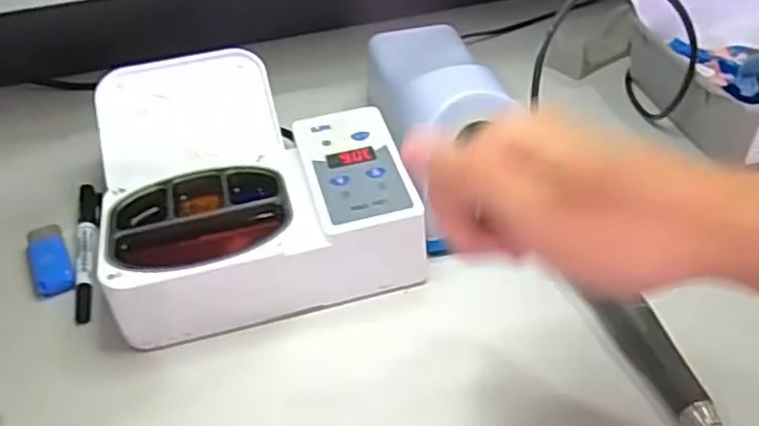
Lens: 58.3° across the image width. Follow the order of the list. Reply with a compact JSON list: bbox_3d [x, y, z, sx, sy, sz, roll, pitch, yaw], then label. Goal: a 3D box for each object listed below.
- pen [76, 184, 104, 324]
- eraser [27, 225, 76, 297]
[{"bbox_3d":[-0.202,0.022,0.470,0.016,0.010,0.138,-13,39,-9],"label":"pen"},{"bbox_3d":[-0.222,0.030,0.459,0.025,0.009,0.067,-23,42,-20],"label":"eraser"}]

